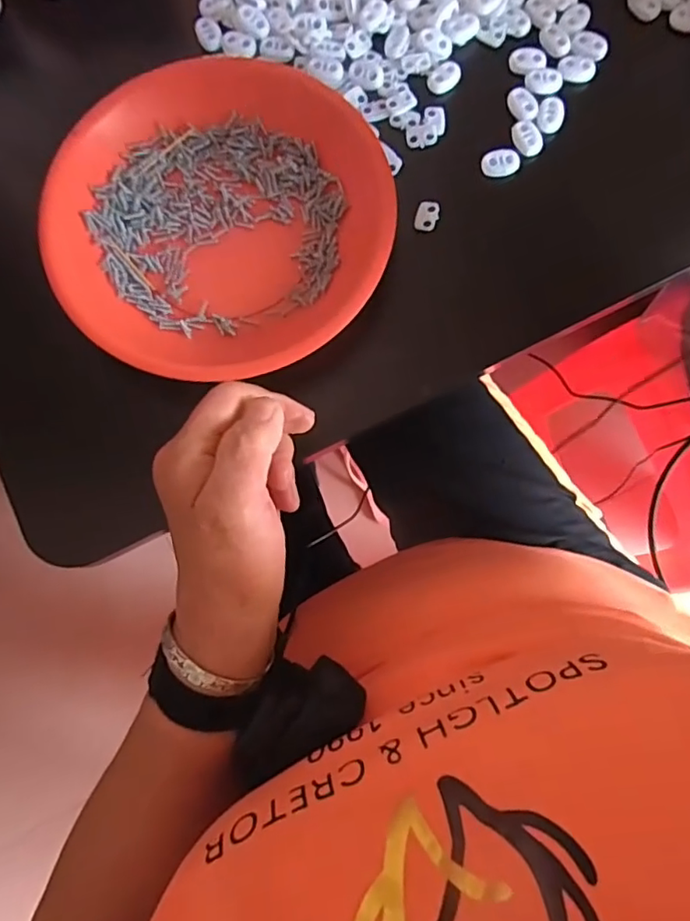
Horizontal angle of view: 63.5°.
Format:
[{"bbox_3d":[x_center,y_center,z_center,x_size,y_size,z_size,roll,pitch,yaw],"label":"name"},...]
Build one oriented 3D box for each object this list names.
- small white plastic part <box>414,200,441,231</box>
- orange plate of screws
[{"bbox_3d":[0.050,-0.148,0.336,0.014,0.004,0.019,12,80,2],"label":"small white plastic part"},{"bbox_3d":[-0.073,-0.142,0.324,0.190,0.027,0.192,0,79,0],"label":"orange plate of screws"}]

